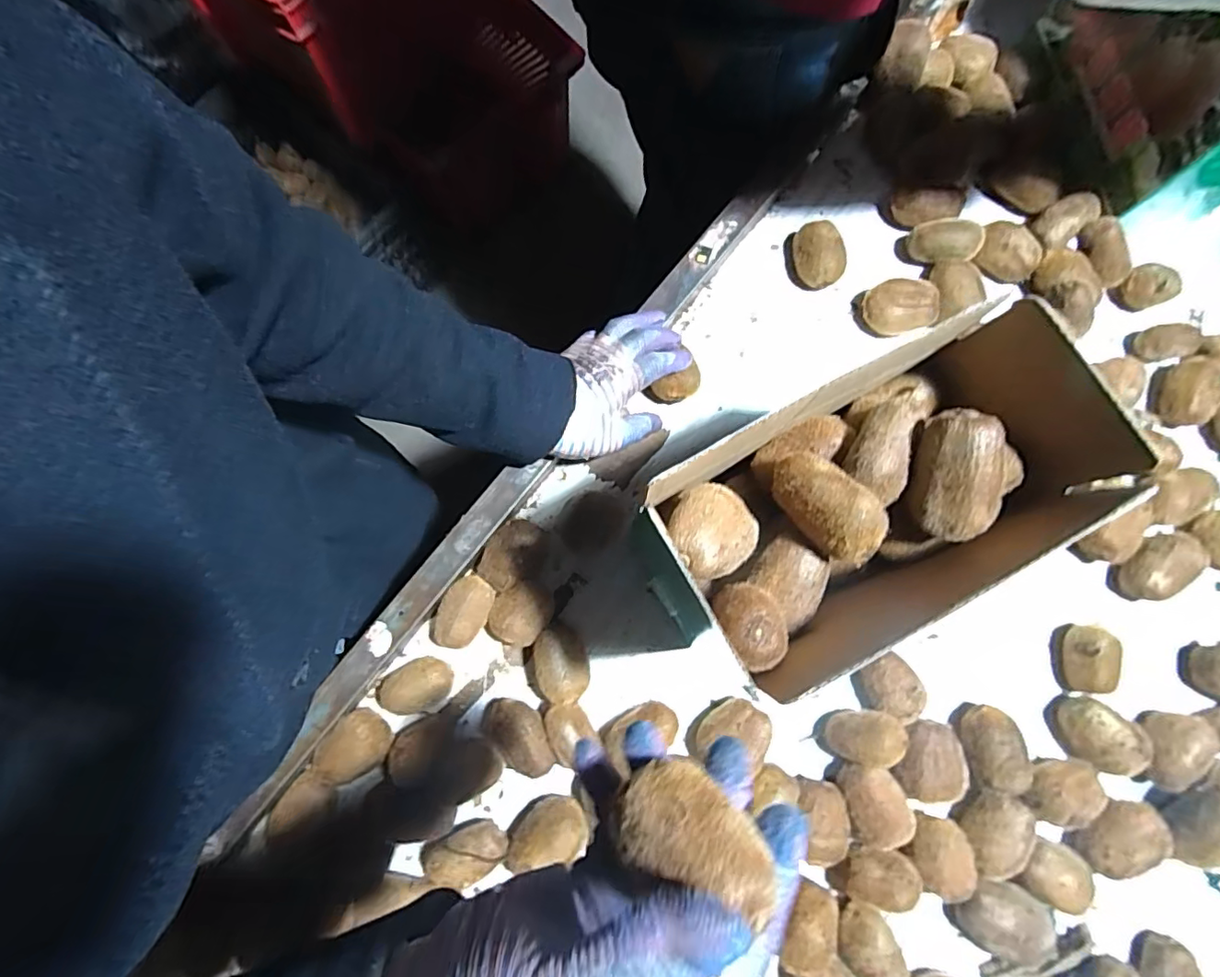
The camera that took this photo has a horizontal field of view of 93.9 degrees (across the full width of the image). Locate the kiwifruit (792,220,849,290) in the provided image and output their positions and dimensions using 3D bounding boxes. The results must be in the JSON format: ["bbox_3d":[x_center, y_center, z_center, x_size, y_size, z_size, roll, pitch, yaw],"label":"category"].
[{"bbox_3d":[0.207,-0.231,0.572,0.042,0.045,0.062,-13,78,-2],"label":"kiwifruit"}]

